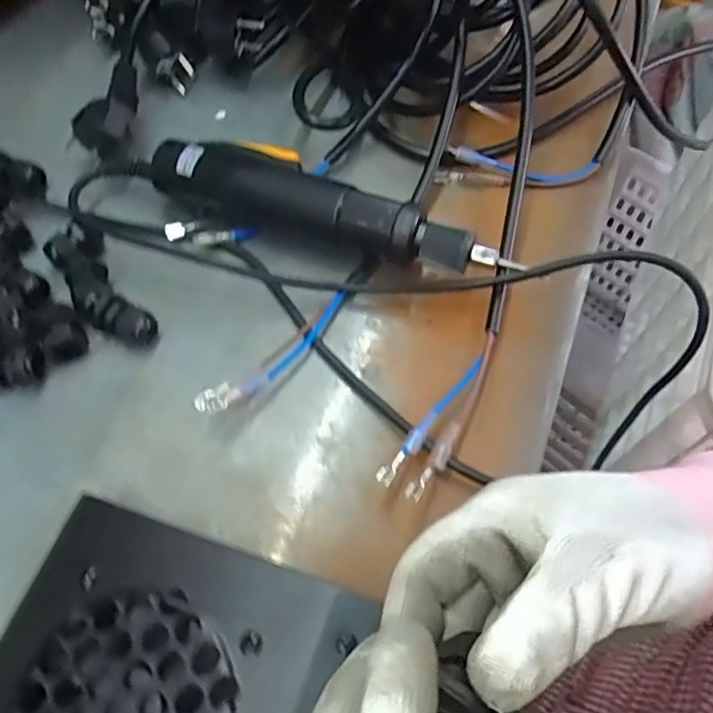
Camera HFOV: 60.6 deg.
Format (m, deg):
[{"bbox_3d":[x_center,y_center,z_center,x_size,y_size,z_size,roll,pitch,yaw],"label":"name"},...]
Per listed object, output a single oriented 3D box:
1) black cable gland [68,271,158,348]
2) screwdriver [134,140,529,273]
[{"bbox_3d":[-0.147,-0.026,0.362,0.062,0.023,0.022,28,66,15],"label":"black cable gland"},{"bbox_3d":[-0.022,-0.096,0.381,0.232,0.032,0.050,18,64,11],"label":"screwdriver"}]

